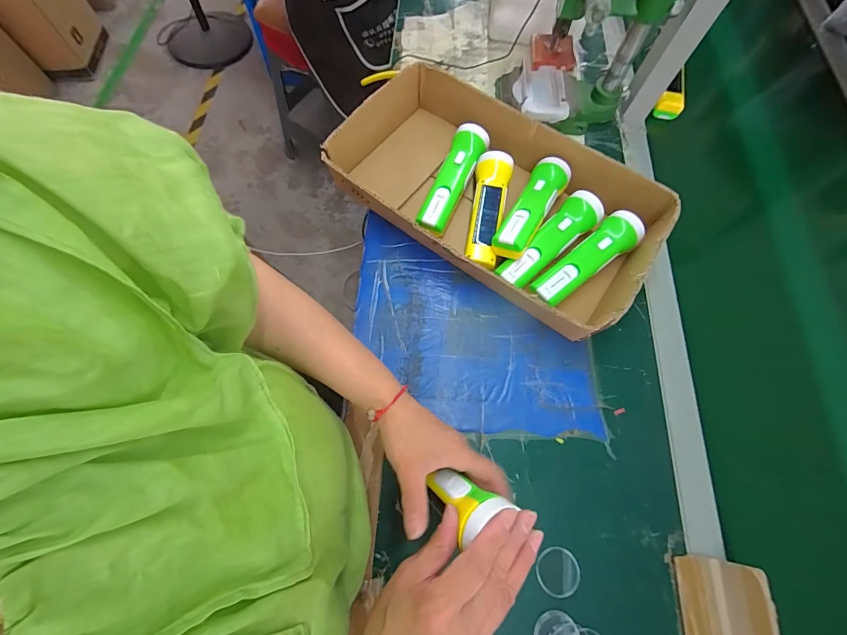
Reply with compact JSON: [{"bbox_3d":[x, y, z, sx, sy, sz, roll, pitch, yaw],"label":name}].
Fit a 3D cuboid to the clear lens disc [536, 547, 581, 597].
[{"bbox_3d":[0.145,0.274,0.402,0.046,0.004,0.044,0,69,-1],"label":"clear lens disc"}]

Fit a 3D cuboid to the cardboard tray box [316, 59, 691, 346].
[{"bbox_3d":[0.100,-0.166,0.517,0.413,0.071,0.232,35,72,11],"label":"cardboard tray box"}]

